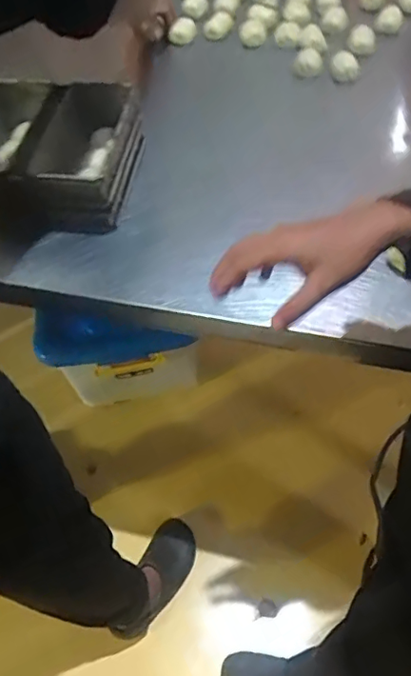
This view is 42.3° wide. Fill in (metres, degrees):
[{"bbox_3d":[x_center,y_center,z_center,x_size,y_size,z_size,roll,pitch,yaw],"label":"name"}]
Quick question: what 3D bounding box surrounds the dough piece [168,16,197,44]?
[{"bbox_3d":[-0.040,-0.559,0.967,0.034,0.028,0.056,18,58,17],"label":"dough piece"}]

